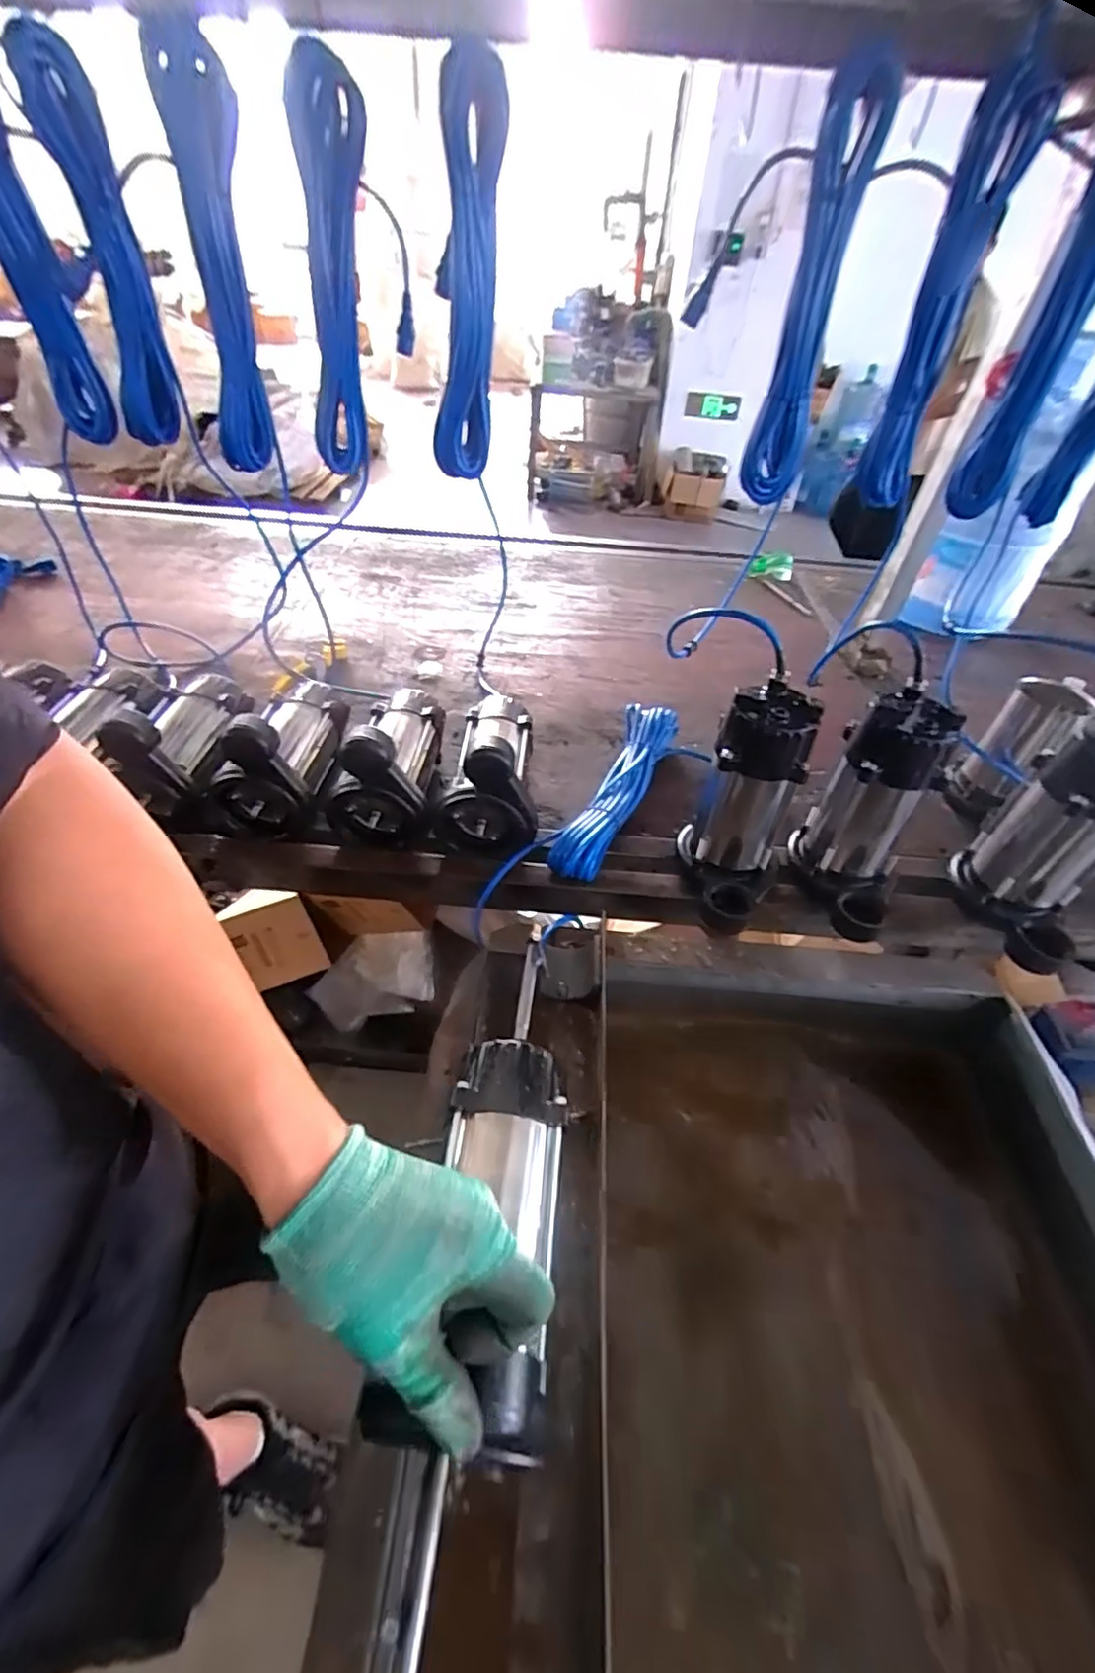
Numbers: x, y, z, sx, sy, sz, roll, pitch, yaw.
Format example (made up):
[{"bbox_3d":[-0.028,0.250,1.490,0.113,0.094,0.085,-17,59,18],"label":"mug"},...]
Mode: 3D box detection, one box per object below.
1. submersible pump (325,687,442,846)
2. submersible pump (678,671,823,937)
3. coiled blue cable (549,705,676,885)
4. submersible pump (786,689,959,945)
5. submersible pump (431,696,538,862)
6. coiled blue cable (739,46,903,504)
[{"bbox_3d":[-0.196,-0.112,0.784,0.109,0.154,0.229,1,44,-1],"label":"submersible pump"},{"bbox_3d":[0.212,-0.026,0.659,0.100,0.234,0.145,4,44,2],"label":"submersible pump"},{"bbox_3d":[0.096,-0.070,0.826,0.079,0.054,0.345,16,45,14],"label":"coiled blue cable"},{"bbox_3d":[0.338,-0.018,0.655,0.110,0.231,0.123,21,47,19],"label":"submersible pump"},{"bbox_3d":[-0.078,-0.103,0.777,0.121,0.150,0.227,-1,44,-3],"label":"submersible pump"},{"bbox_3d":[0.278,-0.556,0.663,0.063,0.353,0.092,16,46,12],"label":"coiled blue cable"}]

